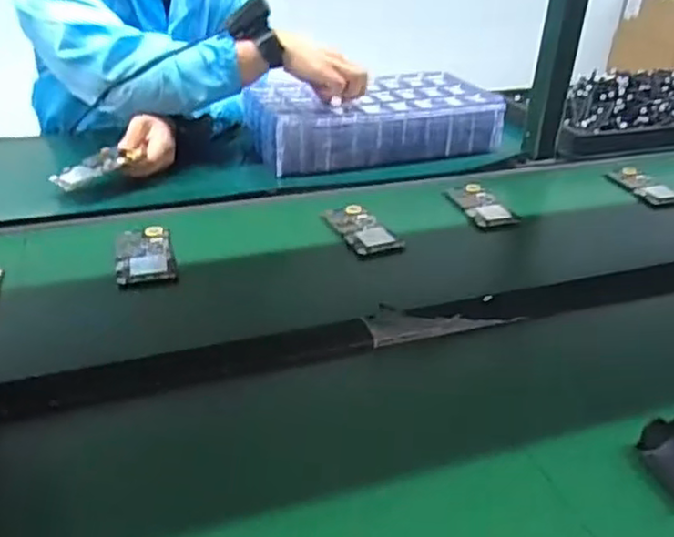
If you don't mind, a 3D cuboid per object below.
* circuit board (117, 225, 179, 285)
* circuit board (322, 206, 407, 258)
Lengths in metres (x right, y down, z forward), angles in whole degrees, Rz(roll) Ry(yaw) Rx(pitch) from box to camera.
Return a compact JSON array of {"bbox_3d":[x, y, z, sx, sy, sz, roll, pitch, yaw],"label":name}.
[{"bbox_3d":[-0.228,-0.019,0.790,0.064,0.014,0.112,-7,34,-16],"label":"circuit board"},{"bbox_3d":[0.029,-0.055,0.864,0.063,0.007,0.122,-13,36,-24],"label":"circuit board"}]

